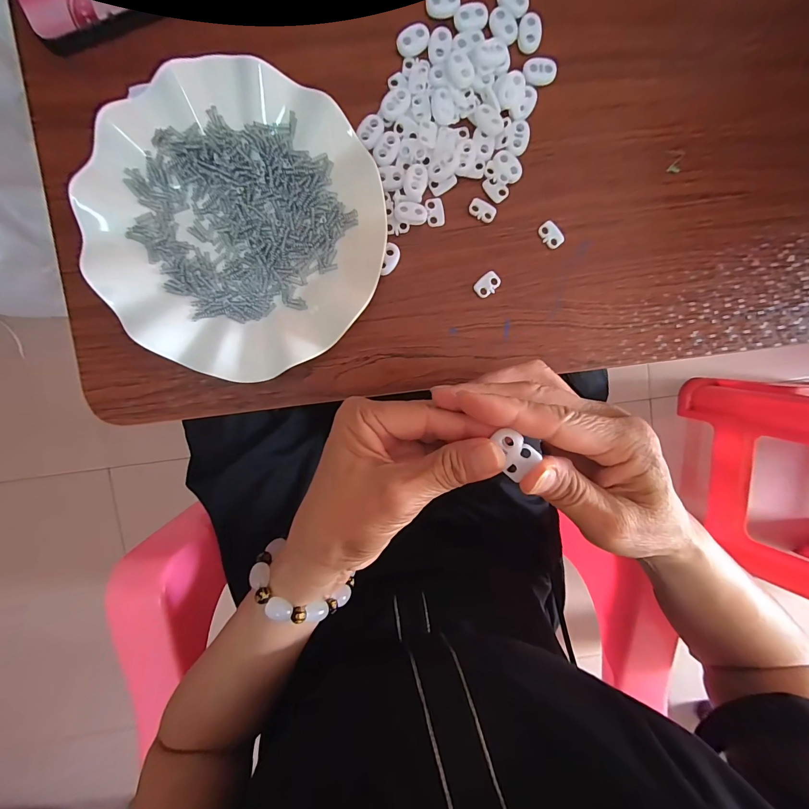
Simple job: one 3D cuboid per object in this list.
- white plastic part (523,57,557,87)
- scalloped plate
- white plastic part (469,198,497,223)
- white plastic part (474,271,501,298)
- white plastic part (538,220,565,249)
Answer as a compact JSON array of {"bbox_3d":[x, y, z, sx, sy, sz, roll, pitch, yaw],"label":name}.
[{"bbox_3d":[0.092,-0.226,0.247,0.021,0.005,0.016,-10,96,-3],"label":"white plastic part"},{"bbox_3d":[-0.106,-0.113,0.236,0.179,0.023,0.182,0,96,-4],"label":"scalloped plate"},{"bbox_3d":[0.055,-0.136,0.255,0.020,0.004,0.013,22,94,-5],"label":"white plastic part"},{"bbox_3d":[0.060,-0.086,0.260,0.019,0.004,0.014,-36,97,1],"label":"white plastic part"},{"bbox_3d":[0.105,-0.121,0.259,0.014,0.004,0.019,-35,97,0],"label":"white plastic part"}]

